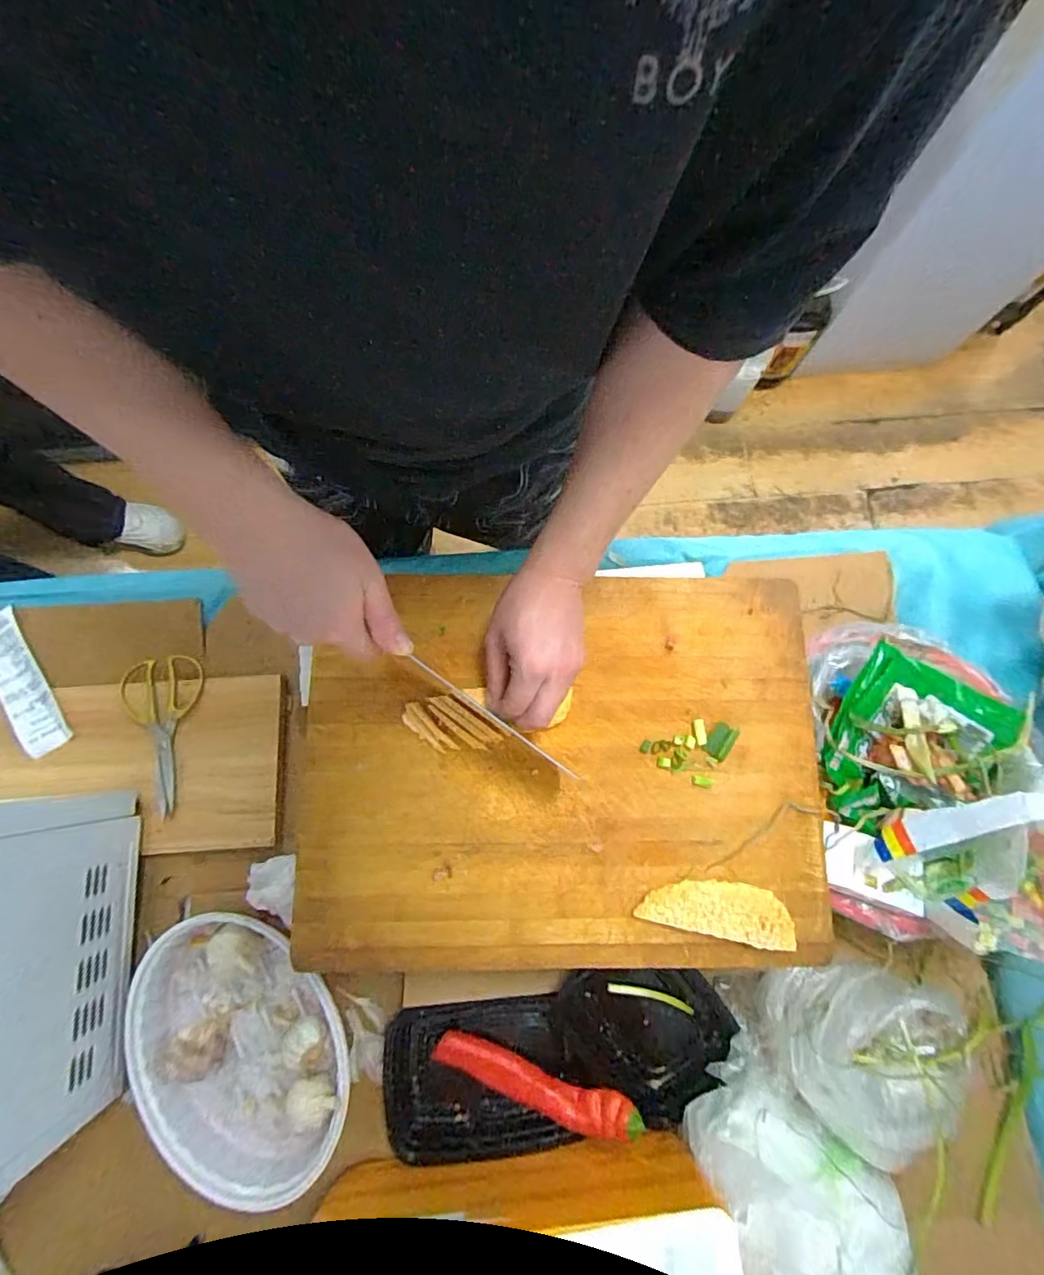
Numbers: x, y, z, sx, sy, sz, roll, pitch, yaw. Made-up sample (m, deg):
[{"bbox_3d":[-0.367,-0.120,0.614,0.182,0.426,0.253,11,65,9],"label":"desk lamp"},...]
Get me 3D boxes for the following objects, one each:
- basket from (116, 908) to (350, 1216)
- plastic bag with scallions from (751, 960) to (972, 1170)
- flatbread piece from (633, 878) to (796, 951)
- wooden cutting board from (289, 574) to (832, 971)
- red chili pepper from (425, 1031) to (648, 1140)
[{"bbox_3d":[-0.277,0.402,0.546,0.254,0.061,0.192,41,82,6],"label":"basket"},{"bbox_3d":[0.342,0.400,0.535,0.221,0.096,0.148,25,80,3],"label":"plastic bag with scallions"},{"bbox_3d":[0.164,0.225,0.460,0.127,0.011,0.043,10,80,1],"label":"flatbread piece"},{"bbox_3d":[0.038,0.107,0.490,0.445,0.023,0.328,0,80,-1],"label":"wooden cutting board"},{"bbox_3d":[0.012,0.435,0.538,0.200,0.027,0.040,11,79,17],"label":"red chili pepper"}]

